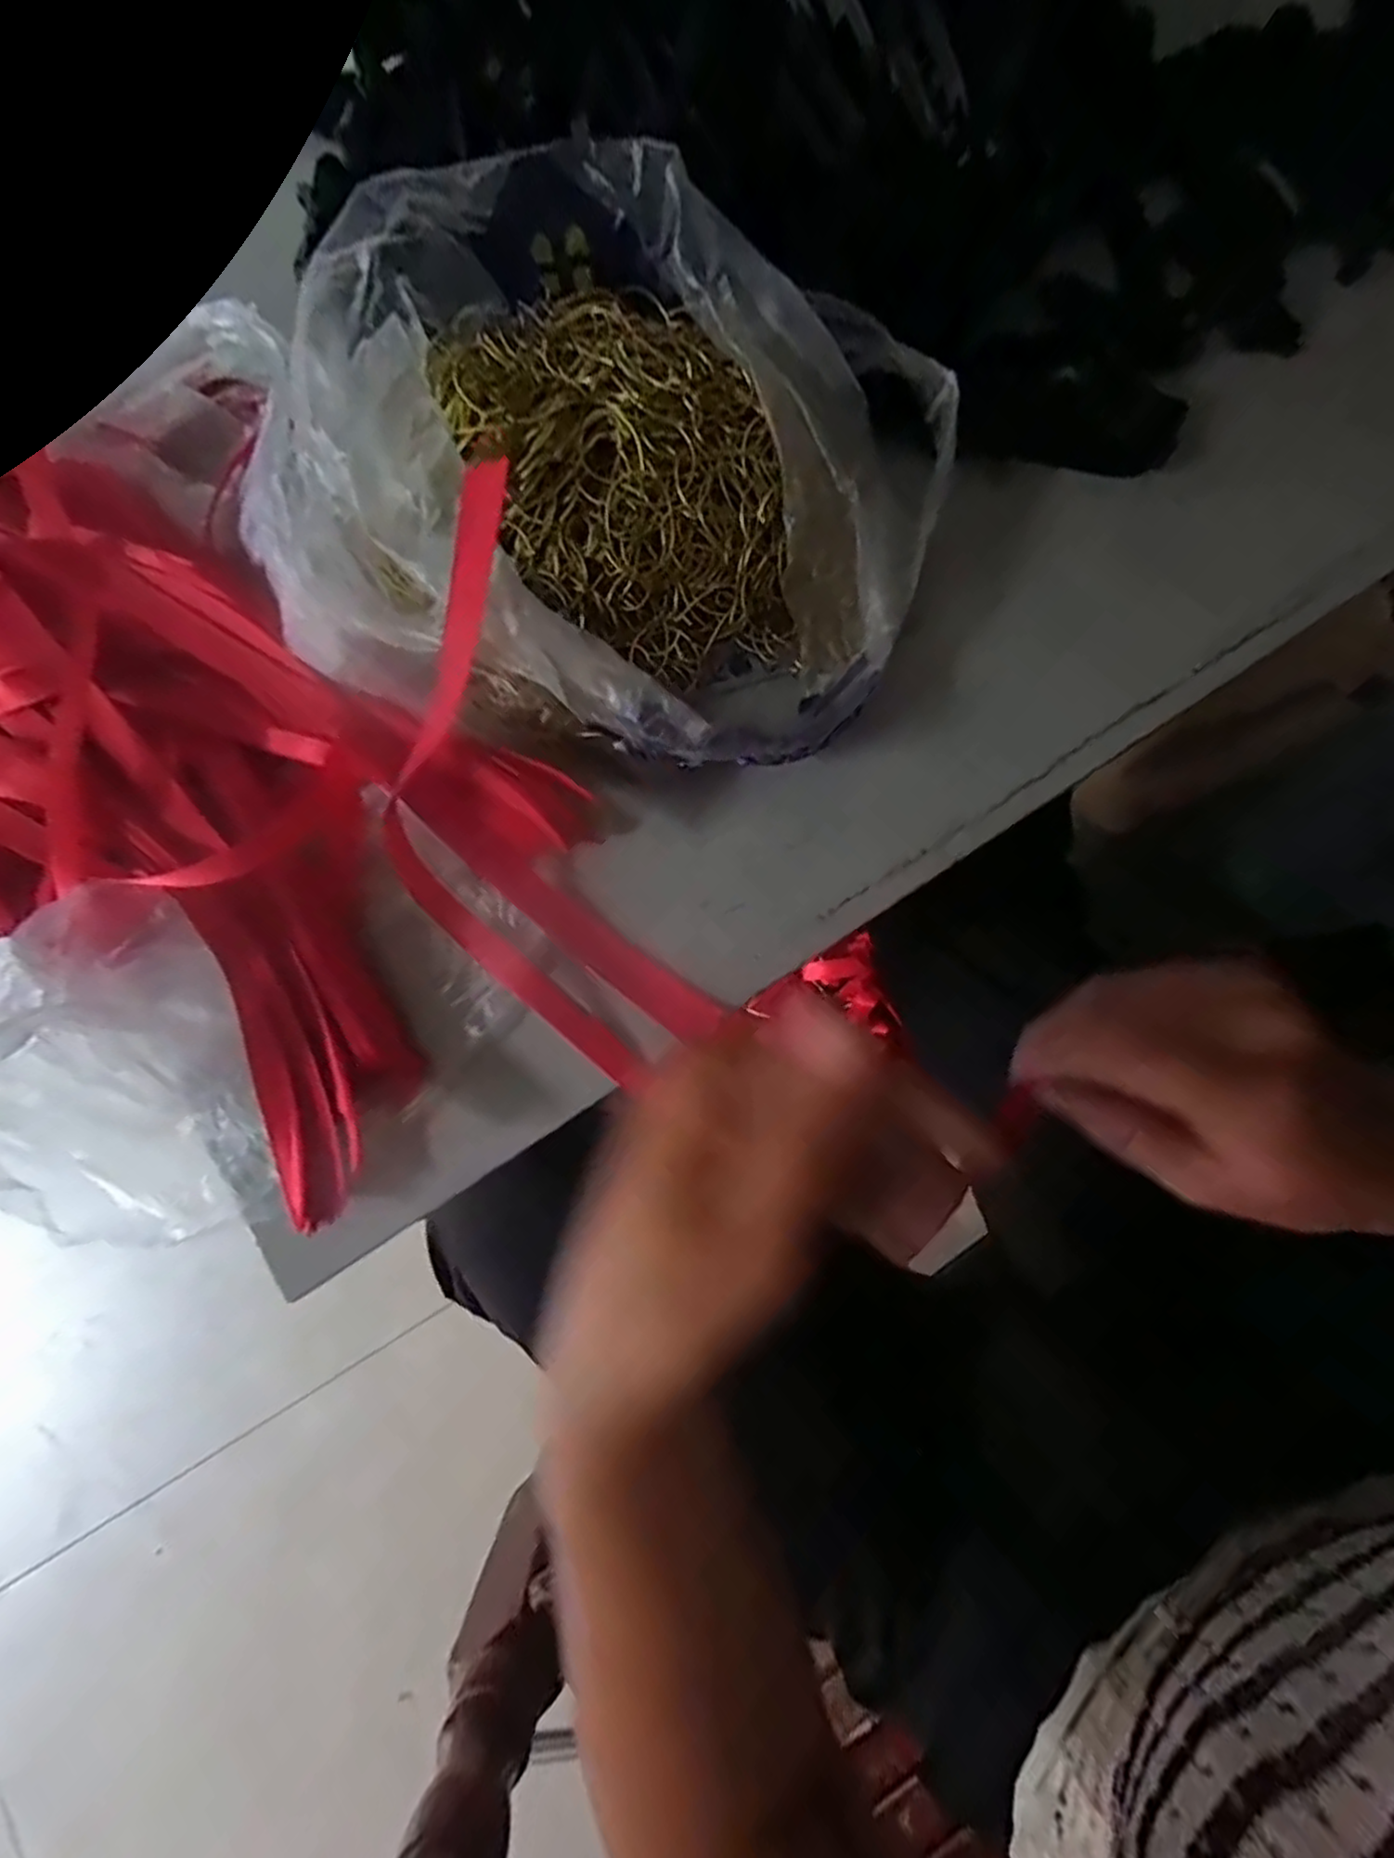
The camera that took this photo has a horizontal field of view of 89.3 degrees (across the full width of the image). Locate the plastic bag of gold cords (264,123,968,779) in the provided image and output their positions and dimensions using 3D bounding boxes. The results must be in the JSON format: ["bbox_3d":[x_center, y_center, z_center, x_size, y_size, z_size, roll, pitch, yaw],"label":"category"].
[{"bbox_3d":[-0.026,-0.168,0.271,0.229,0.086,0.211,20,81,4],"label":"plastic bag of gold cords"}]

